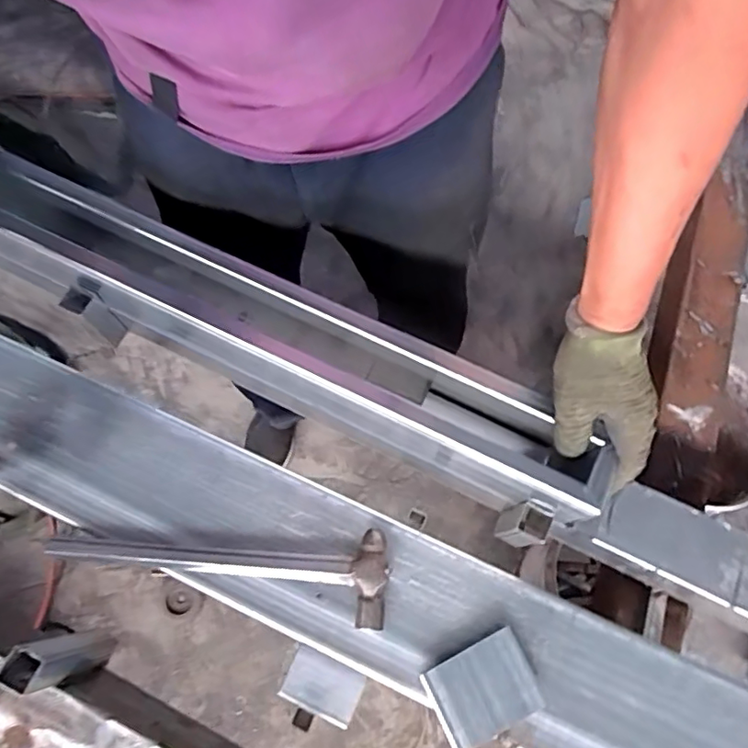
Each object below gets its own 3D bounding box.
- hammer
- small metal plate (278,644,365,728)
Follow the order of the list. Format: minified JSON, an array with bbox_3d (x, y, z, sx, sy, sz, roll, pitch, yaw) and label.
[{"bbox_3d":[-0.157,0.202,0.585,0.341,0.030,0.088,3,70,-1],"label":"hammer"},{"bbox_3d":[-0.053,0.312,0.573,0.075,0.011,0.049,24,71,6],"label":"small metal plate"}]

